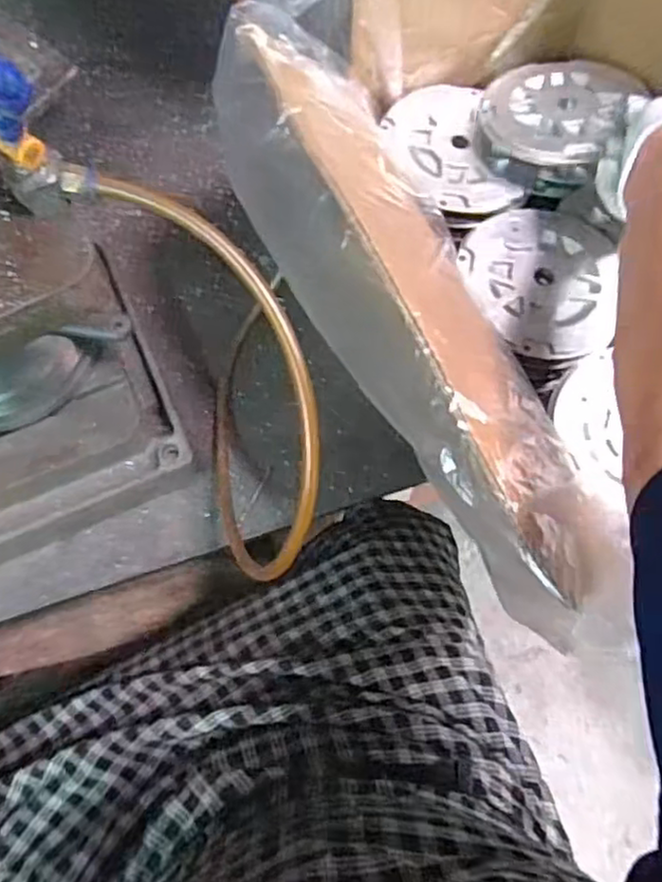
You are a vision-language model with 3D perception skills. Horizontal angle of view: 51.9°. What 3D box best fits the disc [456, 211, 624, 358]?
[{"bbox_3d":[0.167,-0.131,0.547,0.122,0.011,0.135,6,70,0],"label":"disc"}]

